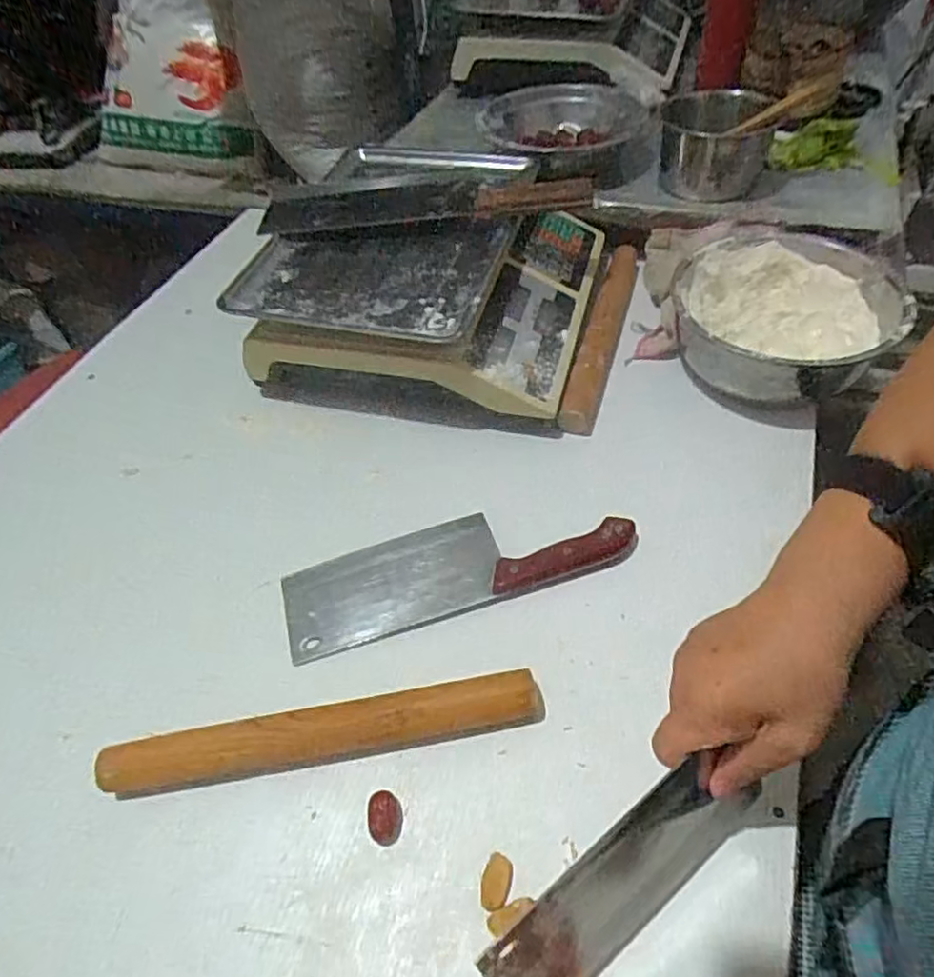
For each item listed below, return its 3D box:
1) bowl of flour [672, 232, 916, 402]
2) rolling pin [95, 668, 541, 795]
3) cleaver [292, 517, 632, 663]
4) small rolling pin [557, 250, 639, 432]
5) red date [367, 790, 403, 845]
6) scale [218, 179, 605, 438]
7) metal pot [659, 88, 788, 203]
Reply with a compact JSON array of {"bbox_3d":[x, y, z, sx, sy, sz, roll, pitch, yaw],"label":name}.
[{"bbox_3d":[0.297,-0.155,0.613,0.194,0.082,0.206,2,51,8],"label":"bowl of flour"},{"bbox_3d":[-0.095,0.165,0.428,0.289,0.031,0.033,-9,50,-1],"label":"rolling pin"},{"bbox_3d":[-0.009,0.059,0.517,0.278,0.023,0.085,-15,50,-6],"label":"cleaver"},{"bbox_3d":[0.148,-0.169,0.688,0.039,0.046,0.310,10,52,14],"label":"small rolling pin"},{"bbox_3d":[-0.052,0.207,0.400,0.020,0.019,0.026,-2,50,4],"label":"red date"},{"bbox_3d":[-0.037,-0.221,0.679,0.325,0.115,0.309,8,52,13],"label":"scale"},{"bbox_3d":[0.282,-0.387,0.716,0.124,0.072,0.119,-1,50,6],"label":"metal pot"}]

